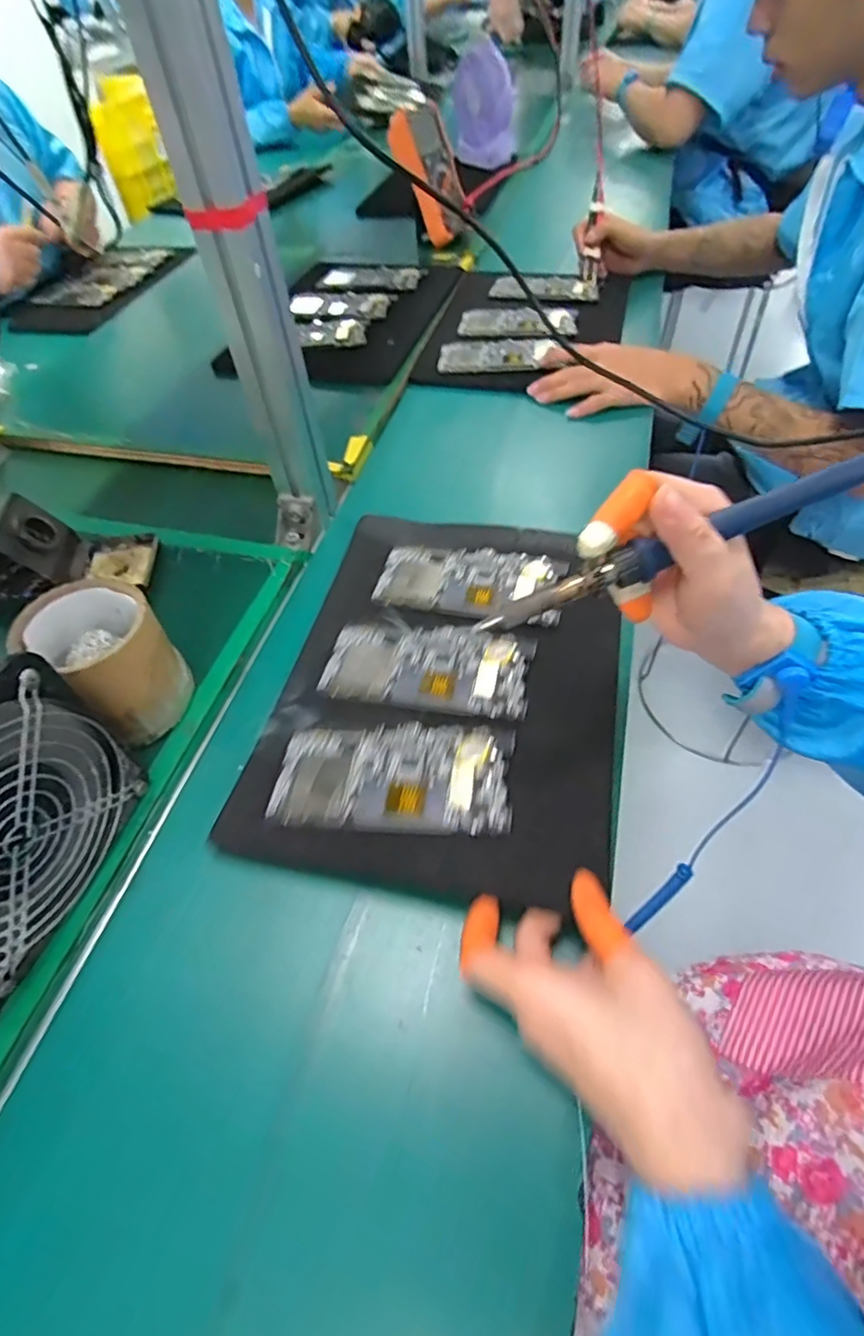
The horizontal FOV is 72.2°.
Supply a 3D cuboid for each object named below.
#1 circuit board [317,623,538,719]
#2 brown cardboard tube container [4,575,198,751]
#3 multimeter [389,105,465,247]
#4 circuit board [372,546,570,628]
[{"bbox_3d":[-0.005,-0.004,0.452,0.155,0.007,0.079,8,53,12],"label":"circuit board"},{"bbox_3d":[-0.225,-0.008,0.426,0.097,0.093,0.070,26,58,24],"label":"brown cardboard tube container"},{"bbox_3d":[0.003,-0.805,0.971,0.062,0.178,0.088,10,49,46],"label":"multimeter"},{"bbox_3d":[0.033,-0.077,0.509,0.155,0.006,0.077,10,53,13],"label":"circuit board"}]

